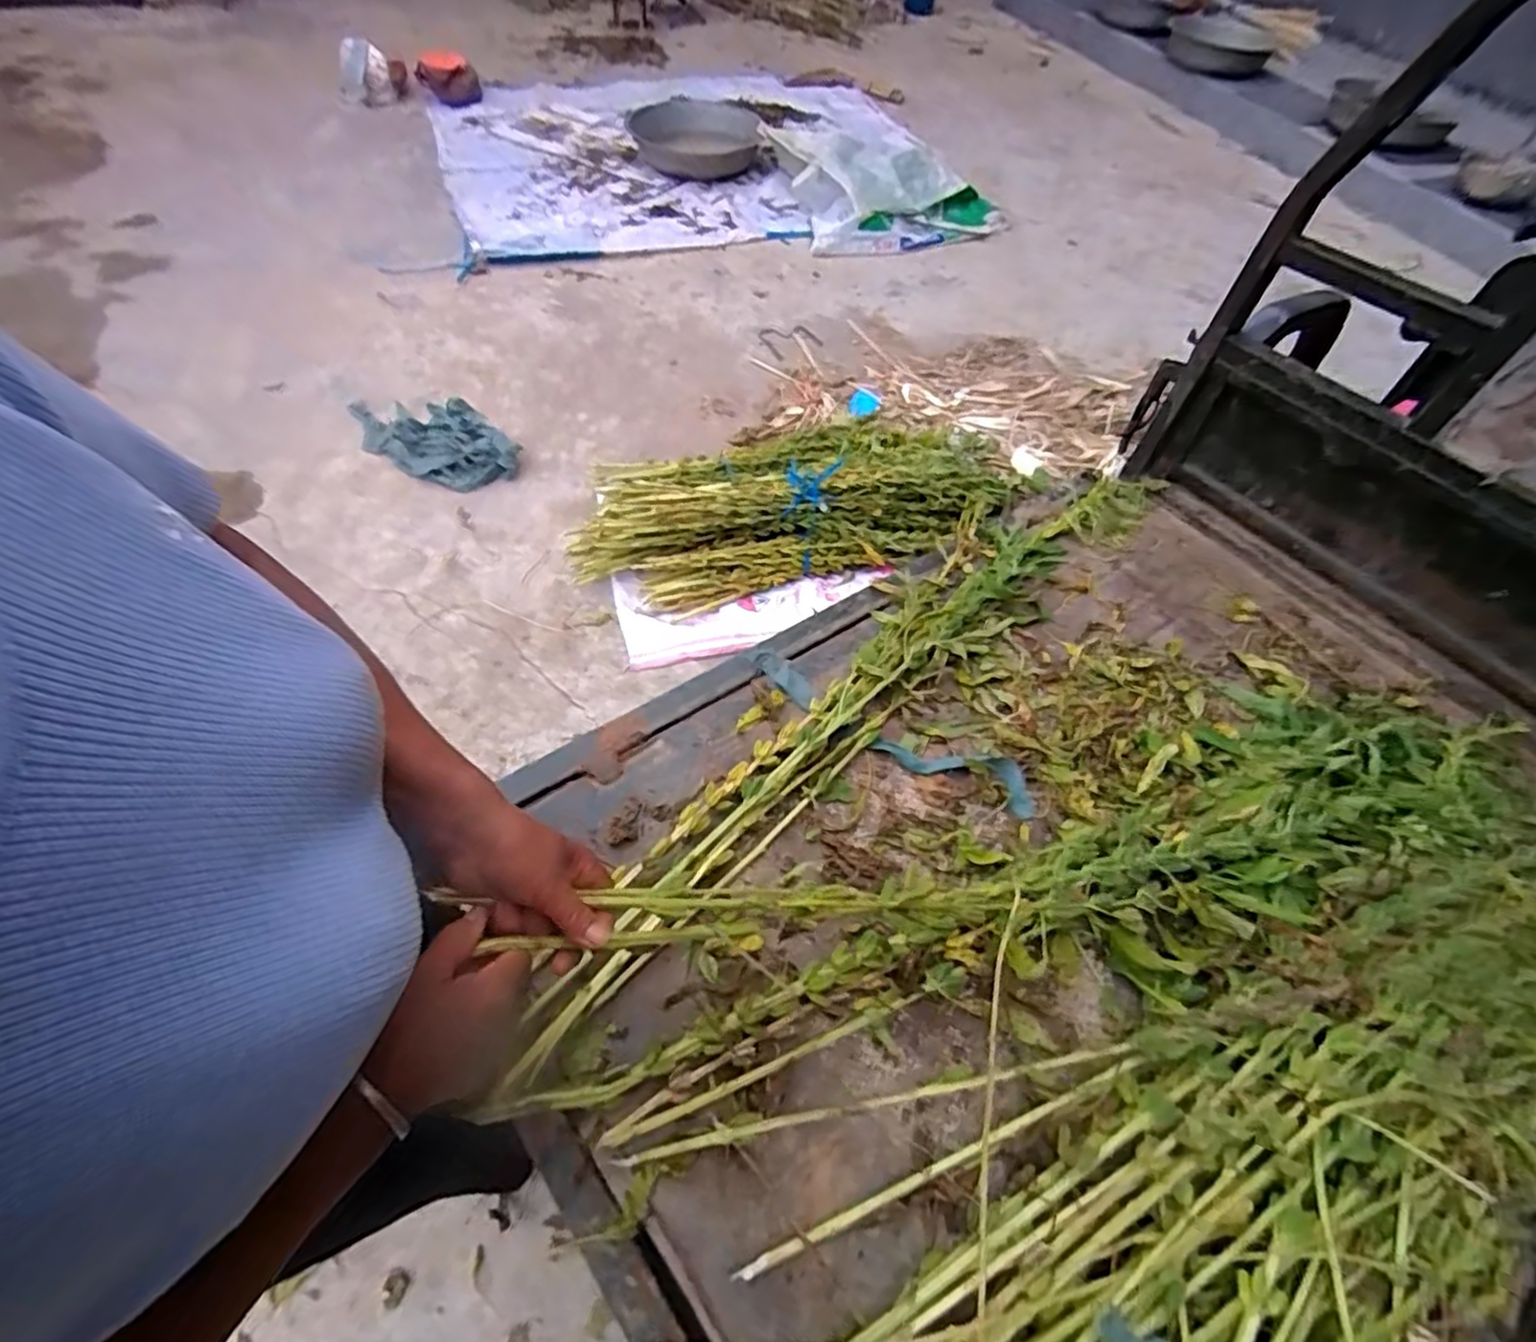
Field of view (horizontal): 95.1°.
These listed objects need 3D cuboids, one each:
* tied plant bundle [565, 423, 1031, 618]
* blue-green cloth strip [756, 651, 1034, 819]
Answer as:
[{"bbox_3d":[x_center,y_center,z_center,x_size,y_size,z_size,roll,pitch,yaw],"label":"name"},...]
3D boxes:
[{"bbox_3d":[0.111,-0.493,1.823,1.235,0.206,0.555,-11,56,-11],"label":"tied plant bundle"},{"bbox_3d":[0.156,0.076,0.898,0.388,0.028,0.061,23,56,13],"label":"blue-green cloth strip"}]

